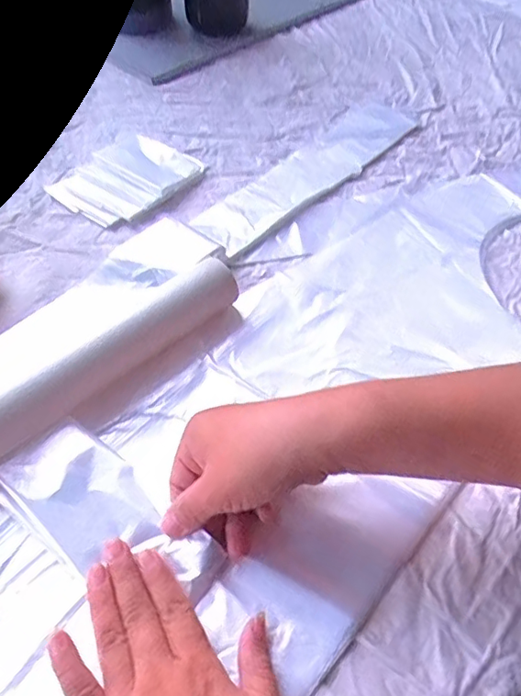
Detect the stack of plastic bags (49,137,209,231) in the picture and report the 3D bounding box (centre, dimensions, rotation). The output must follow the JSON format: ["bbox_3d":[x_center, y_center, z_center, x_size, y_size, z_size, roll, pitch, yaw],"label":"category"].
[{"bbox_3d":[-0.124,-0.163,0.528,0.096,0.016,0.128,35,57,23],"label":"stack of plastic bags"}]

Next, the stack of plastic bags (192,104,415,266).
[{"bbox_3d":[0.057,-0.181,0.553,0.069,0.007,0.310,33,57,22],"label":"stack of plastic bags"}]

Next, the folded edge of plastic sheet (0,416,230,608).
[{"bbox_3d":[-0.088,0.097,0.314,0.138,0.008,0.061,34,61,17],"label":"folded edge of plastic sheet"}]

